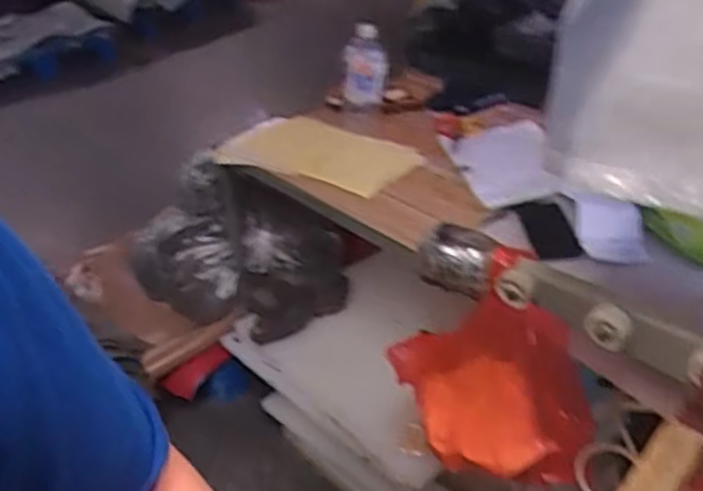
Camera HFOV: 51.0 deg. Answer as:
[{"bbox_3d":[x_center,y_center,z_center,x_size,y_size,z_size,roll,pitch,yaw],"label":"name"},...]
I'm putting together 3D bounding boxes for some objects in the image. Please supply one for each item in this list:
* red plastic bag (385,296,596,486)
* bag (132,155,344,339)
[{"bbox_3d":[0.178,0.203,1.020,0.293,0.235,0.108,17,40,28],"label":"red plastic bag"},{"bbox_3d":[-0.266,0.003,1.710,0.489,0.305,0.332,13,38,23],"label":"bag"}]

